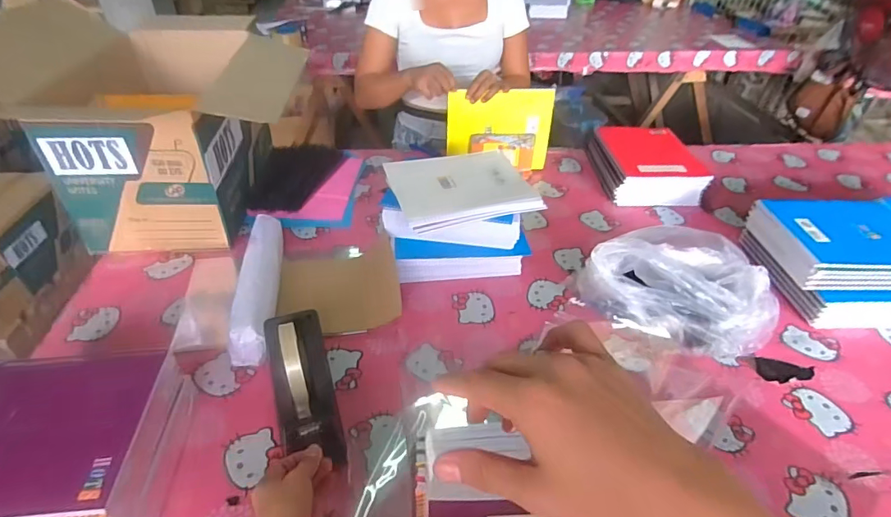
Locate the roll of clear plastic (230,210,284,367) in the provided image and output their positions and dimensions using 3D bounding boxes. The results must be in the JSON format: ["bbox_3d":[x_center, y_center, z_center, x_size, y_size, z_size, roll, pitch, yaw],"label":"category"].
[{"bbox_3d":[-0.317,0.045,0.838,0.063,0.082,0.308,-5,39,-9],"label":"roll of clear plastic"}]

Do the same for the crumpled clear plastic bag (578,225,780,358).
[{"bbox_3d":[0.408,0.044,0.830,0.294,0.143,0.202,23,43,24],"label":"crumpled clear plastic bag"}]

